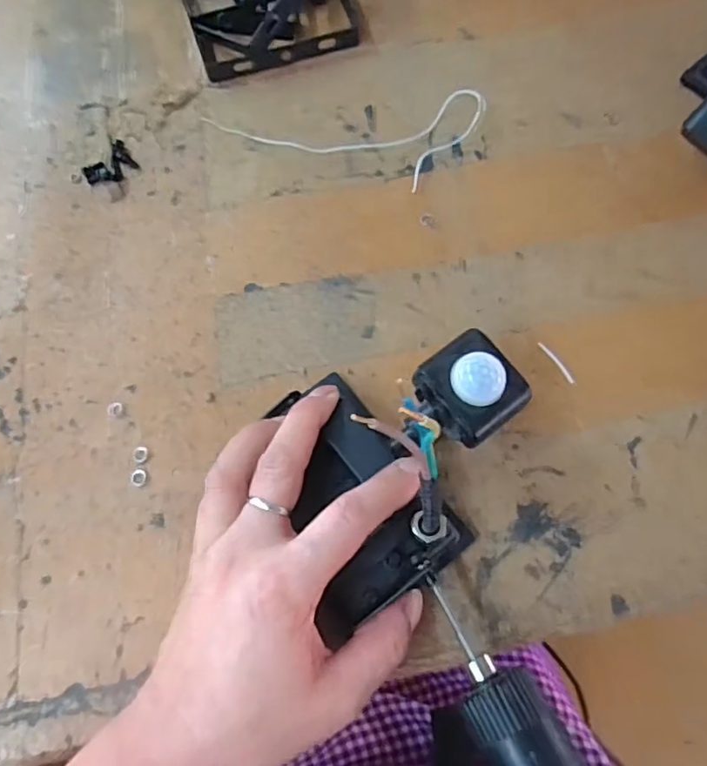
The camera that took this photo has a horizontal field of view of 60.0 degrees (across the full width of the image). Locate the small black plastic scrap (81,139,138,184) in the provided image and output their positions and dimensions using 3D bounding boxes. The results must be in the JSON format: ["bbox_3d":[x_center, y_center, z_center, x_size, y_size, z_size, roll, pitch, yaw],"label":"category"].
[{"bbox_3d":[-0.143,-0.128,0.362,0.021,0.004,0.030,42,76,15],"label":"small black plastic scrap"}]

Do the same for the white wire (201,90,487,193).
[{"bbox_3d":[-0.004,-0.143,0.364,0.168,0.014,0.061,-5,69,-1],"label":"white wire"}]

